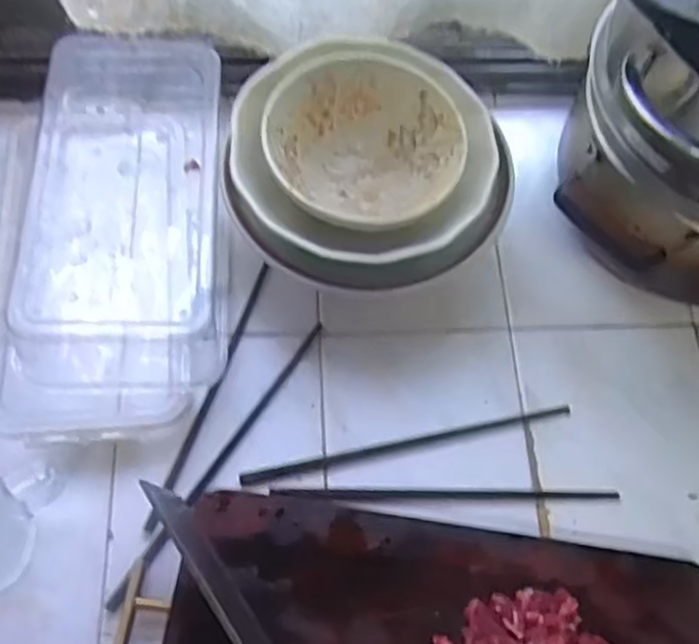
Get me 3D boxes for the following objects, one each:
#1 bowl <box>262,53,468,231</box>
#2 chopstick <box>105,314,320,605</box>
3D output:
[{"bbox_3d":[0.010,-0.128,0.570,0.139,0.068,0.133,1,65,-2],"label":"bowl"},{"bbox_3d":[-0.090,0.093,0.536,0.011,0.010,0.244,31,67,12],"label":"chopstick"}]

